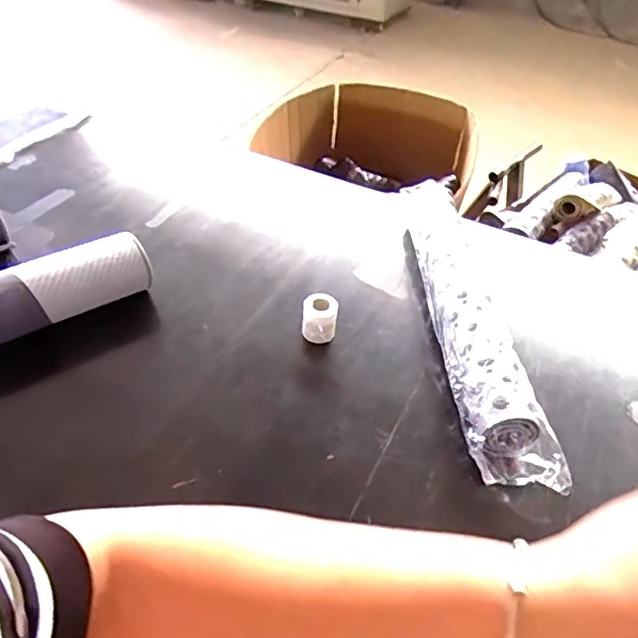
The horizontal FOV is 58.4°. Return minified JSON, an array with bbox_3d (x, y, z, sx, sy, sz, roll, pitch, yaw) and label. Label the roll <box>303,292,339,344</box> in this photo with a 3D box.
[{"bbox_3d":[0.001,0.001,0.940,0.053,0.073,0.055,3,44,-3],"label":"roll"}]

